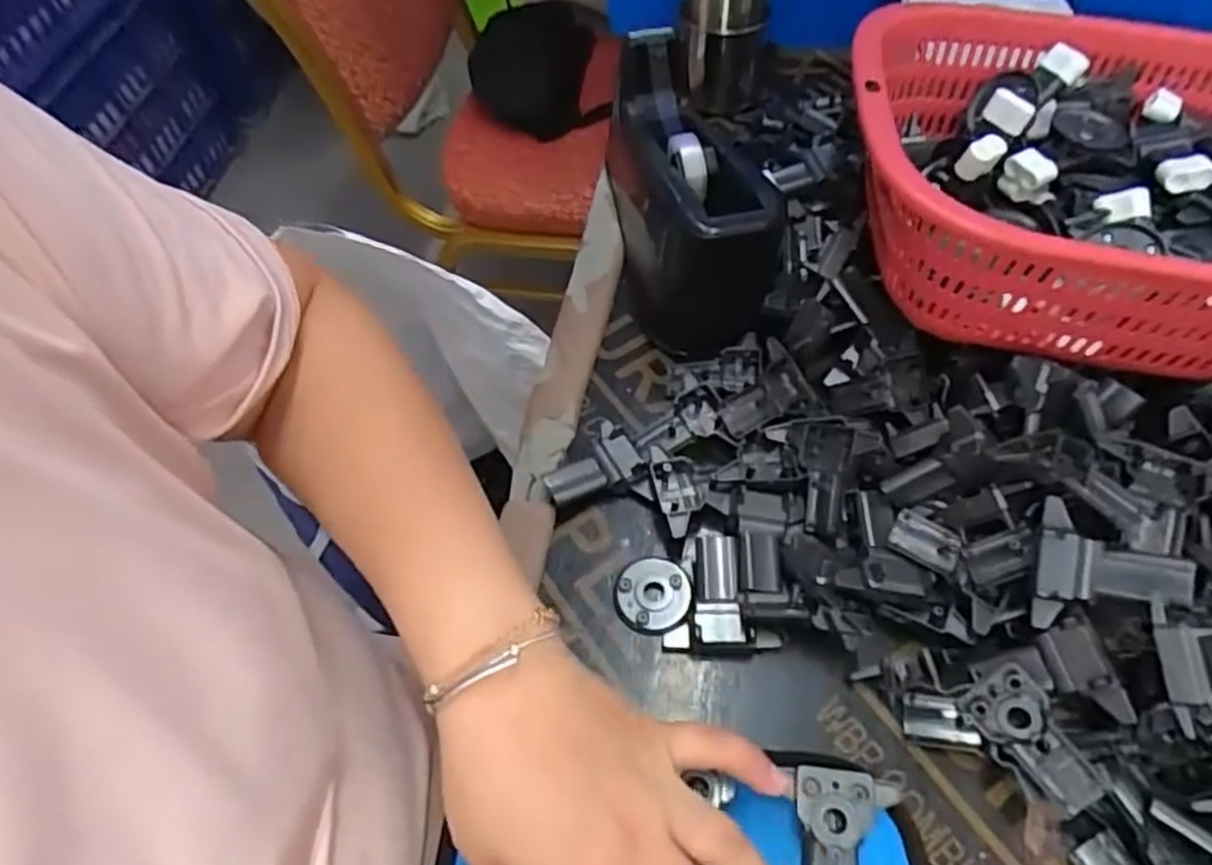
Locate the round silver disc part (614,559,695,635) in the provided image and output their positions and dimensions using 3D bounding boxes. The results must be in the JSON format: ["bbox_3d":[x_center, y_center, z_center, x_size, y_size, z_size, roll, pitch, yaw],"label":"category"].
[{"bbox_3d":[0.025,0.087,0.404,0.040,0.007,0.041,-2,57,2],"label":"round silver disc part"}]

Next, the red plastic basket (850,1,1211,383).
[{"bbox_3d":[0.301,-0.144,0.415,0.326,0.082,0.240,5,58,7],"label":"red plastic basket"}]

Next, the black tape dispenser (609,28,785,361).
[{"bbox_3d":[0.050,-0.154,0.489,0.078,0.093,0.201,-11,57,-4],"label":"black tape dispenser"}]

